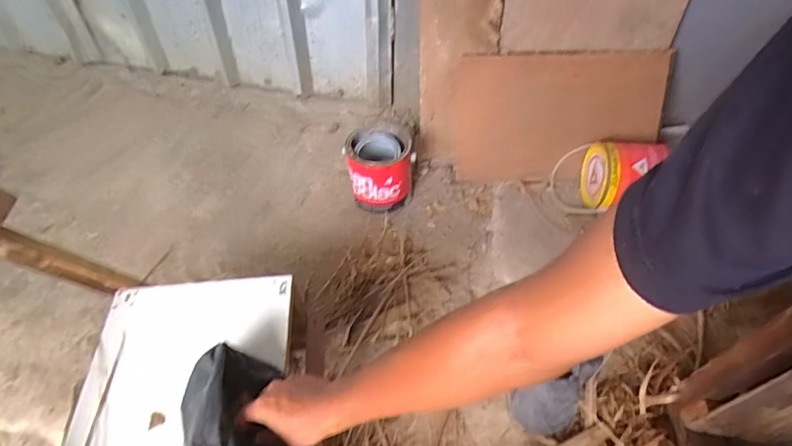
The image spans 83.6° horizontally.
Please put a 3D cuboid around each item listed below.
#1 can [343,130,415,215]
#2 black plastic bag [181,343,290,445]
[{"bbox_3d":[-0.036,-0.124,1.074,0.155,0.170,0.143,8,50,5],"label":"can"},{"bbox_3d":[-0.182,0.230,0.513,0.104,0.081,0.170,-22,52,-17],"label":"black plastic bag"}]

